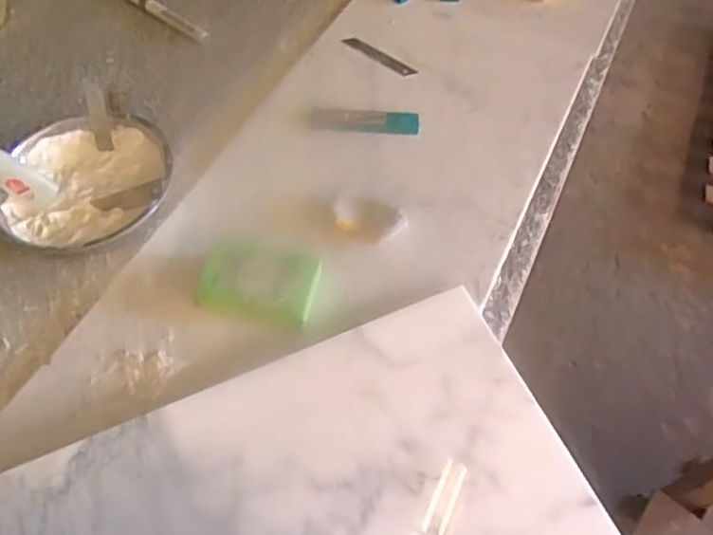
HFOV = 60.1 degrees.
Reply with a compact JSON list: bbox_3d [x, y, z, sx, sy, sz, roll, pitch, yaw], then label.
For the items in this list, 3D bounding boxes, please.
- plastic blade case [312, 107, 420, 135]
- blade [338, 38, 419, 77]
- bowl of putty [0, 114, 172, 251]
[{"bbox_3d":[0.010,-0.154,0.653,0.112,0.011,0.033,4,56,0],"label":"plastic blade case"},{"bbox_3d":[0.028,-0.248,0.725,0.095,0.006,0.017,32,60,17],"label":"blade"},{"bbox_3d":[-0.246,-0.073,0.573,0.147,0.046,0.161,1,56,-2],"label":"bowl of putty"}]

